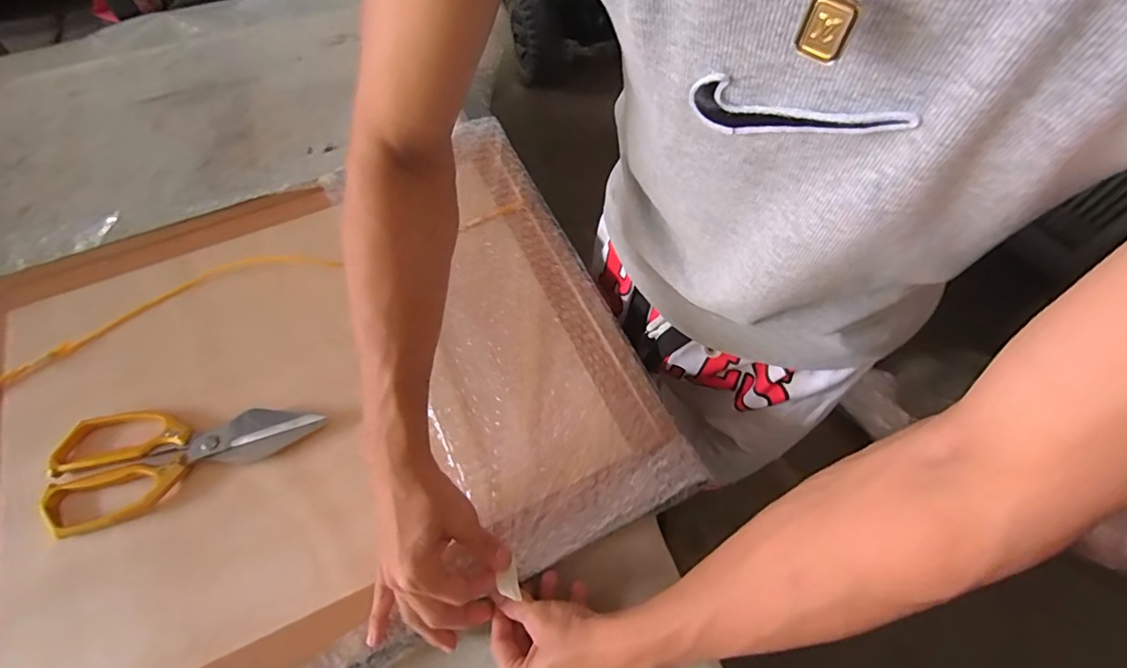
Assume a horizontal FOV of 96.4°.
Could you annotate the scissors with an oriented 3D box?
[{"bbox_3d":[-0.332,0.099,0.442,0.221,0.009,0.097,-14,60,-9],"label":"scissors"}]

